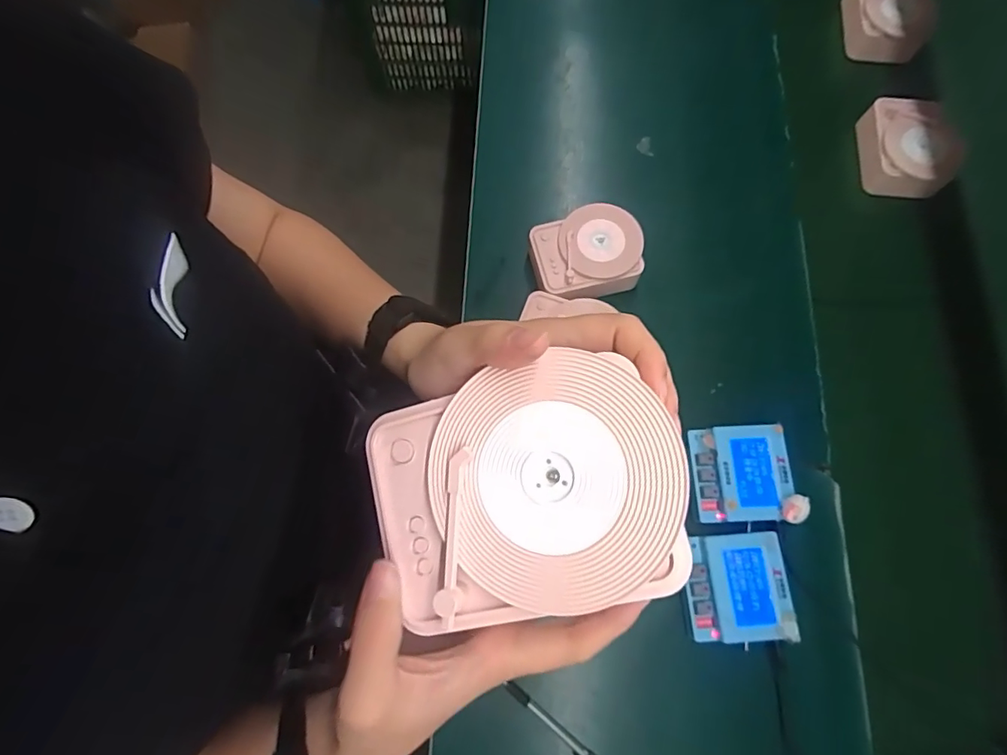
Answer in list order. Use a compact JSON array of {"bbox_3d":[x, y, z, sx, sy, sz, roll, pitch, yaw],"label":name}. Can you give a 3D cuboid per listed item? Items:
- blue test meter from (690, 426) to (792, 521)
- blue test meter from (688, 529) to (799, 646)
[{"bbox_3d":[0.260,0.106,0.570,0.098,0.048,0.105,-3,73,1],"label":"blue test meter"},{"bbox_3d":[0.241,0.217,0.537,0.098,0.047,0.105,-4,73,1],"label":"blue test meter"}]

